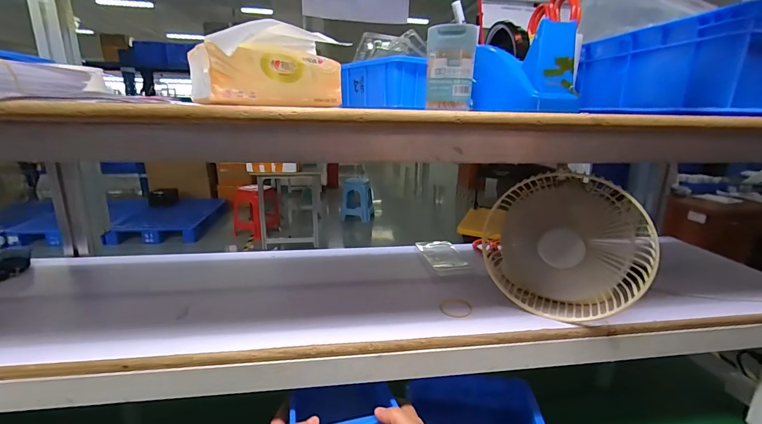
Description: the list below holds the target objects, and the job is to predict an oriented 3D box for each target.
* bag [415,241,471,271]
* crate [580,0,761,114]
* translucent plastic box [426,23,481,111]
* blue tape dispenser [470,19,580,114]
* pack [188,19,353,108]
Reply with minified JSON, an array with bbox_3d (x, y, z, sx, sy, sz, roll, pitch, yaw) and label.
[{"bbox_3d":[0.115,0.080,0.675,0.068,0.017,0.115,-2,15,-13],"label":"bag"},{"bbox_3d":[0.489,-0.190,0.490,0.287,0.104,0.247,0,15,-6],"label":"crate"},{"bbox_3d":[0.069,-0.143,0.357,0.047,0.076,0.015,4,15,11],"label":"translucent plastic box"},{"bbox_3d":[0.190,-0.189,0.497,0.070,0.095,0.204,1,15,-1],"label":"blue tape dispenser"},{"bbox_3d":[-0.113,-0.146,0.358,0.146,0.073,0.069,-8,17,-30],"label":"pack"}]

